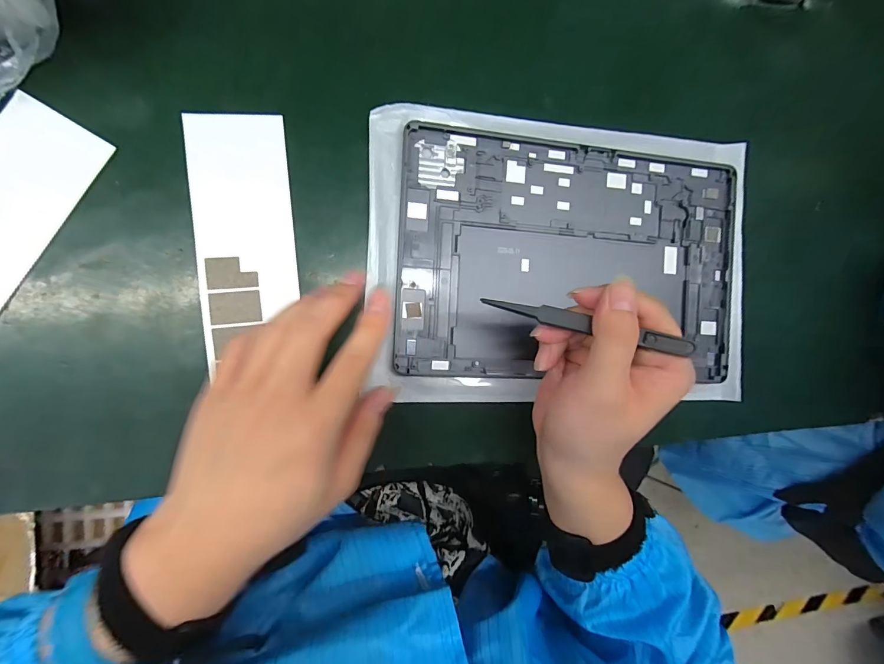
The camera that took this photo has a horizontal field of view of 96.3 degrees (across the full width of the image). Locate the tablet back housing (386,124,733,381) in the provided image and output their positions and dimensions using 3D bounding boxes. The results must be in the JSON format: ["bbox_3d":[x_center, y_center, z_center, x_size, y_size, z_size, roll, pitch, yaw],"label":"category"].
[{"bbox_3d":[0.097,-0.051,0.287,0.255,0.013,0.168,2,88,-9],"label":"tablet back housing"}]

